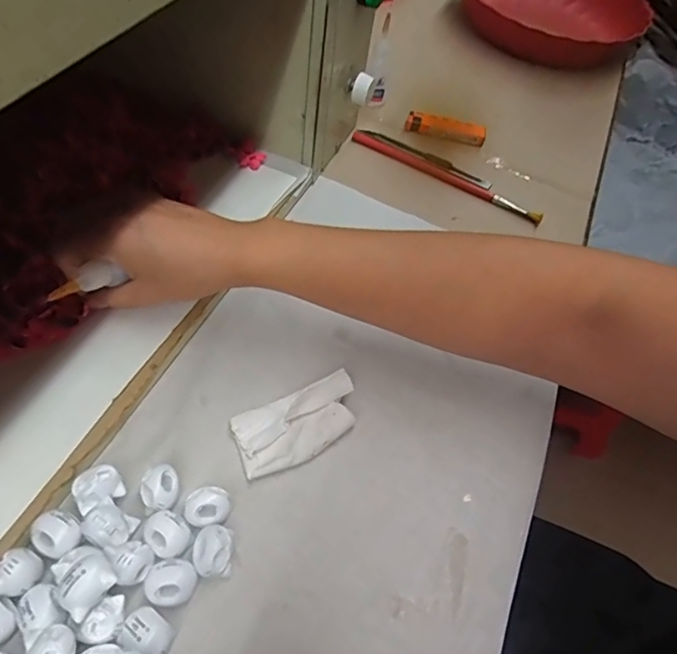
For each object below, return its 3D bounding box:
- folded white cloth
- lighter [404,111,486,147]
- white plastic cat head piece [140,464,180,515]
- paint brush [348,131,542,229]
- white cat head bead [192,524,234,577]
[{"bbox_3d":[-0.025,0.060,0.334,0.078,0.018,0.043,-20,59,-18],"label":"folded white cloth"},{"bbox_3d":[0.109,-0.204,0.540,0.080,0.014,0.023,11,55,3],"label":"lighter"},{"bbox_3d":[-0.101,0.093,0.301,0.021,0.018,0.024,-17,58,-16],"label":"white plastic cat head piece"},{"bbox_3d":[0.102,-0.145,0.507,0.196,0.012,0.016,29,57,15],"label":"paint brush"},{"bbox_3d":[-0.068,0.122,0.287,0.021,0.019,0.025,-9,56,-11],"label":"white cat head bead"}]

